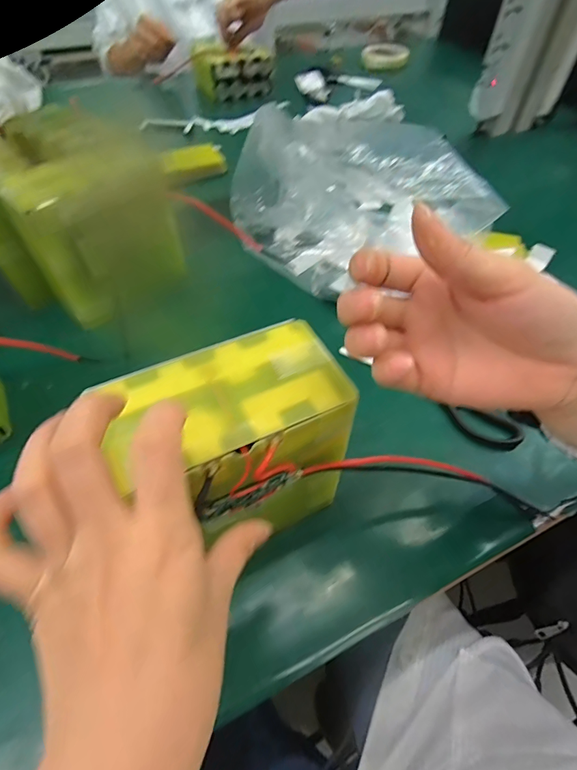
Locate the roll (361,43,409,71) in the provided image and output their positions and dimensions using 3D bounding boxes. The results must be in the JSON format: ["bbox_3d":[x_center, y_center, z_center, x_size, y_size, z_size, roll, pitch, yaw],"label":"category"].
[{"bbox_3d":[0.249,-0.849,1.029,0.117,0.036,0.120,1,53,-1],"label":"roll"}]

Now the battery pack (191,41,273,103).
[{"bbox_3d":[-0.127,-0.702,0.887,0.145,0.080,0.130,-20,56,-16],"label":"battery pack"}]

